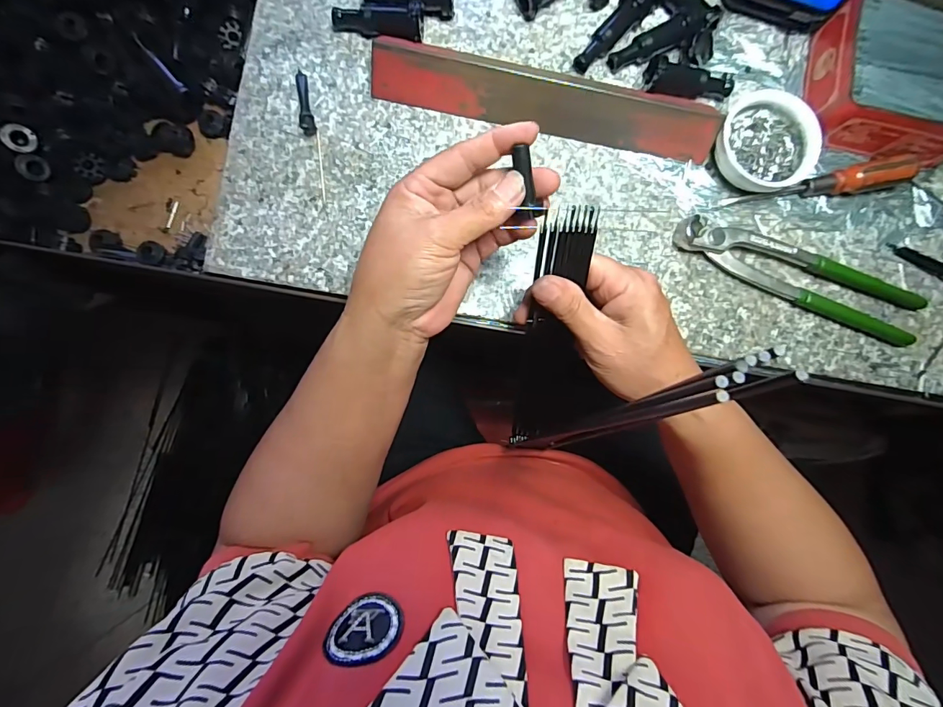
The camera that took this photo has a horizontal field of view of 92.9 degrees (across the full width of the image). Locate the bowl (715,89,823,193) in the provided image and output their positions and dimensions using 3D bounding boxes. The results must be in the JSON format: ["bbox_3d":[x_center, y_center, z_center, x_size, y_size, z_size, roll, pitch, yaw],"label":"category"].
[{"bbox_3d":[0.222,-0.158,0.340,0.064,0.024,0.071,-40,89,-5],"label":"bowl"}]

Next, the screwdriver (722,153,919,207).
[{"bbox_3d":[0.266,-0.128,0.341,0.139,0.020,0.020,-11,87,-4],"label":"screwdriver"}]

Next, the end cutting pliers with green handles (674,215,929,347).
[{"bbox_3d":[0.251,-0.061,0.340,0.196,0.017,0.042,21,85,-2],"label":"end cutting pliers with green handles"}]

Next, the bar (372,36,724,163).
[{"bbox_3d":[0.057,-0.190,0.335,0.258,0.027,0.036,9,86,-3],"label":"bar"}]

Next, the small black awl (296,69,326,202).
[{"bbox_3d":[-0.119,-0.163,0.332,0.011,0.009,0.097,-14,87,-4],"label":"small black awl"}]

